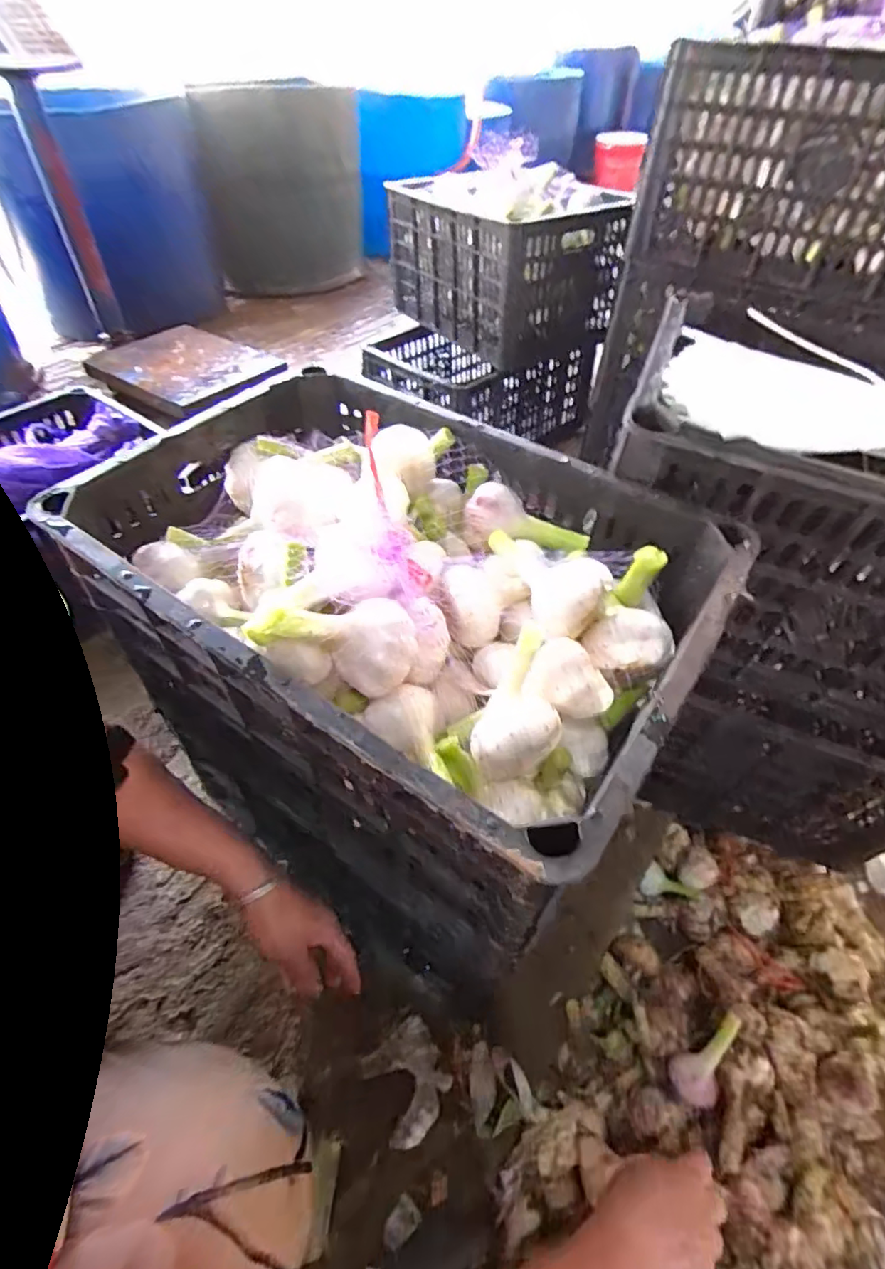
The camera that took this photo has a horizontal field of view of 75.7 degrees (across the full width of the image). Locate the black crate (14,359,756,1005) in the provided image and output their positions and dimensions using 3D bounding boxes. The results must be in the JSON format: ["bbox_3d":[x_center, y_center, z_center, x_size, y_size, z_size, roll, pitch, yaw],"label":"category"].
[{"bbox_3d":[-0.035,-0.001,0.483,0.432,0.242,0.302,34,55,23],"label":"black crate"}]

